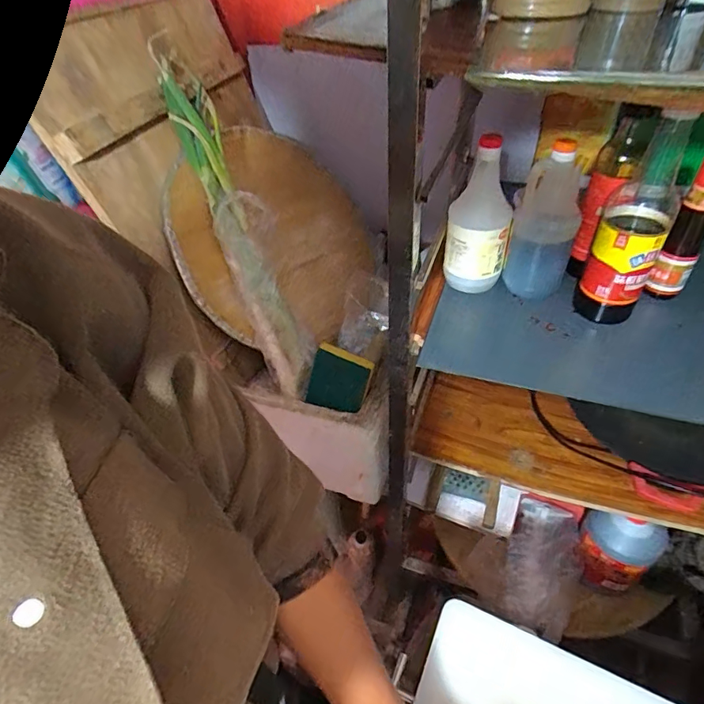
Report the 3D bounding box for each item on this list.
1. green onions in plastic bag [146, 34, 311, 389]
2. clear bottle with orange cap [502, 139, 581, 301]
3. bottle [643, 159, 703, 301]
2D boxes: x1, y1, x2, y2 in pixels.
[{"bbox_3d":[-0.183,-0.210,0.767,0.094,0.591,0.073,-22,8,-15],"label":"green onions in plastic bag"},{"bbox_3d":[0.259,-0.170,0.627,0.080,0.200,0.064,10,45,18],"label":"clear bottle with orange cap"},{"bbox_3d":[0.434,-0.150,0.596,0.042,0.188,0.044,27,53,32],"label":"bottle"}]

